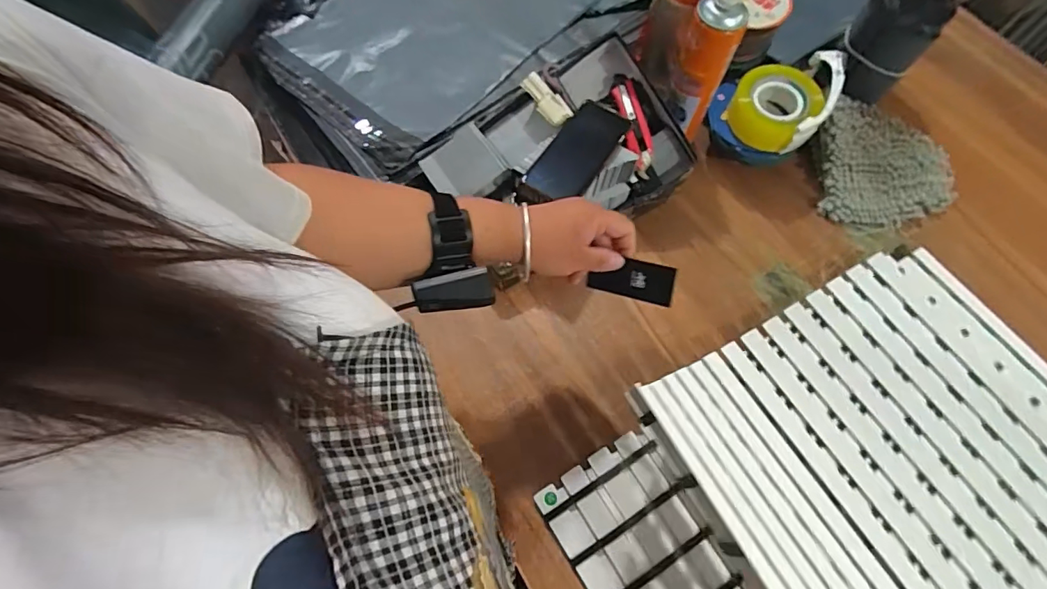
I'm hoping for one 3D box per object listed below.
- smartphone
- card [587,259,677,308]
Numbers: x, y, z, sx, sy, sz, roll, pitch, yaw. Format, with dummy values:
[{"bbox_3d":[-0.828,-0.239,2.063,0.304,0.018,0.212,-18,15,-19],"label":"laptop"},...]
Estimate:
[{"bbox_3d":[0.071,-0.184,0.652,0.073,0.008,0.154,34,75,6],"label":"smartphone"},{"bbox_3d":[0.106,-0.014,0.500,0.083,0.039,0.006,10,25,16],"label":"card"}]

